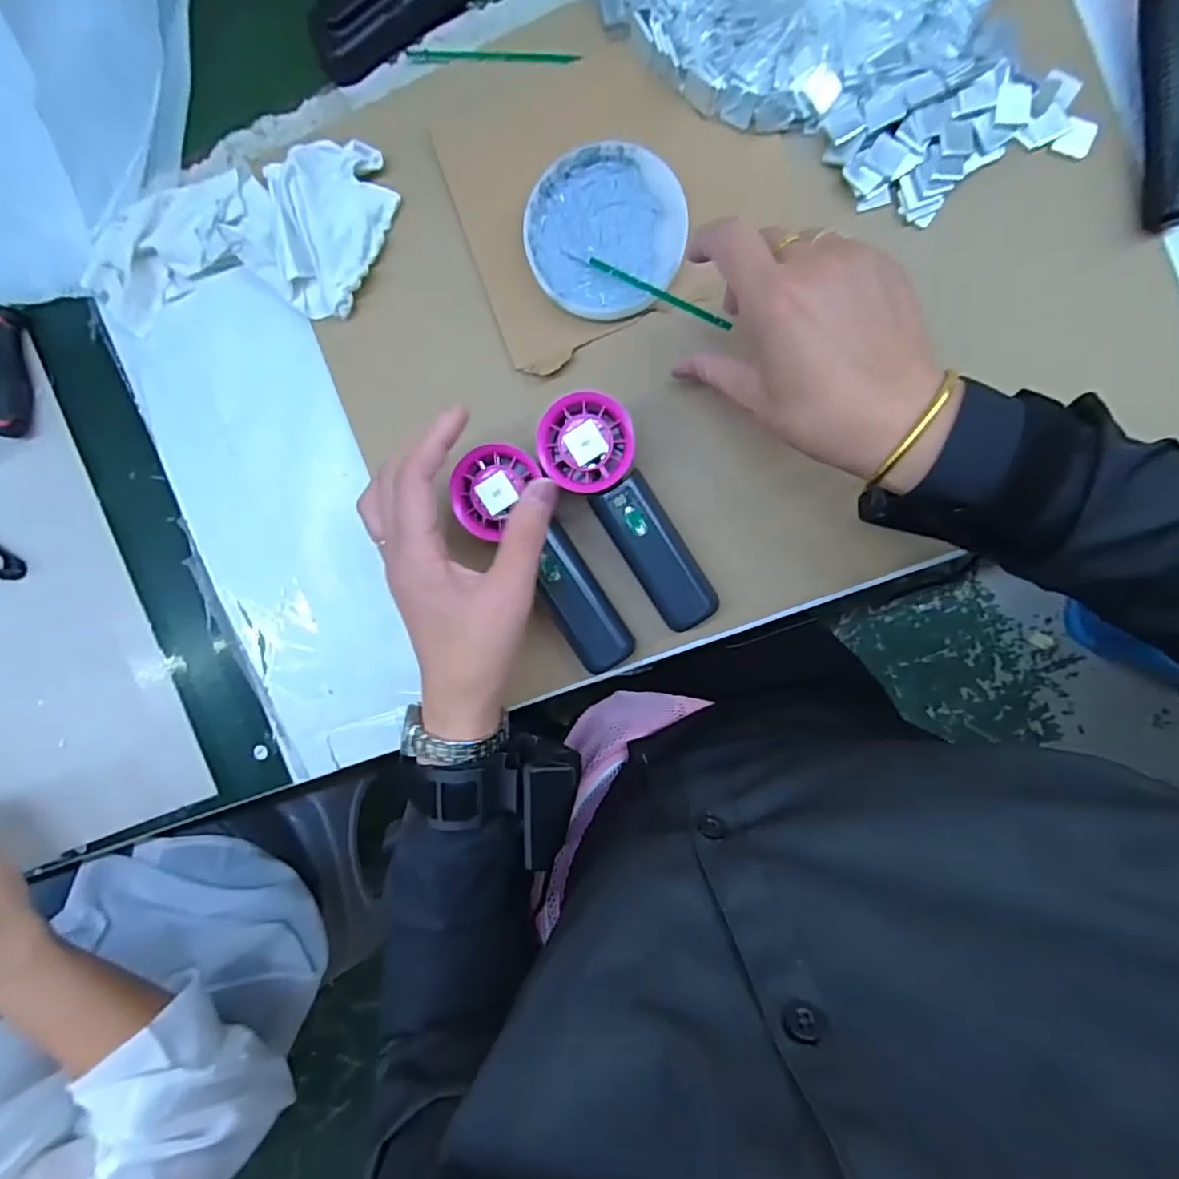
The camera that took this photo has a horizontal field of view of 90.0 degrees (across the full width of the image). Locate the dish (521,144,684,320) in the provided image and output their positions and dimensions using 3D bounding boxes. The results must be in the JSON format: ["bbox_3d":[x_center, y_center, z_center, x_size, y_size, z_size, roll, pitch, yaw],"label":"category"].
[{"bbox_3d":[0.010,-0.225,0.375,0.098,0.017,0.098,-1,94,7],"label":"dish"}]

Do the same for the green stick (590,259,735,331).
[{"bbox_3d":[0.043,-0.183,0.366,0.103,0.009,0.006,36,97,19],"label":"green stick"}]

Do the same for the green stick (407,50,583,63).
[{"bbox_3d":[-0.064,-0.348,0.386,0.117,0.005,0.009,9,95,6],"label":"green stick"}]

